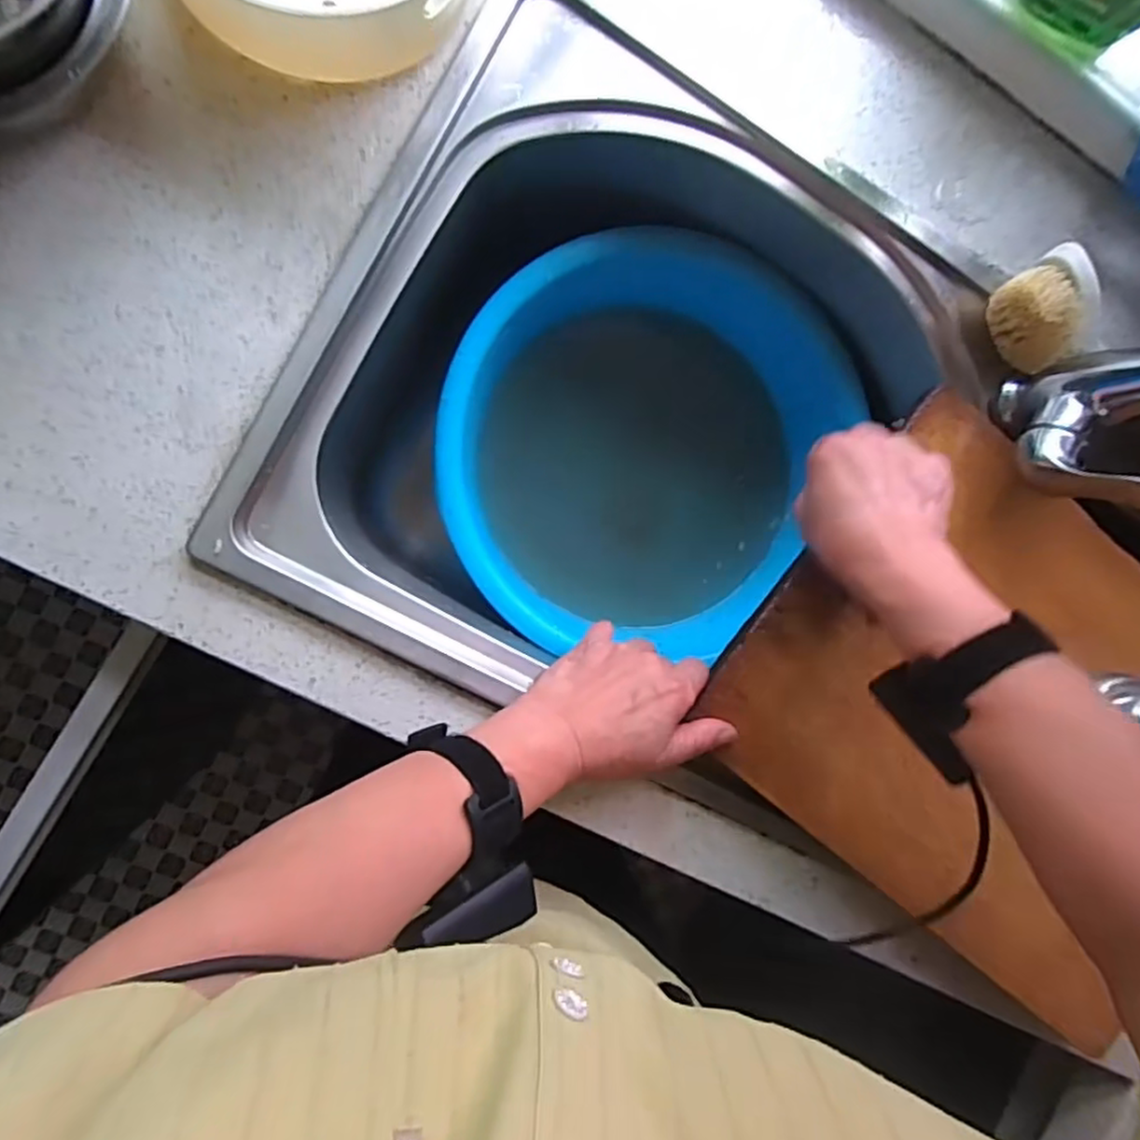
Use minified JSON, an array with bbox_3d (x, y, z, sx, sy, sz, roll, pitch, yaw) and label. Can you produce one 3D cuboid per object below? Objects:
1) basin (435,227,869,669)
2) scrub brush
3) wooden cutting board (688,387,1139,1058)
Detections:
[{"bbox_3d":[0.047,-0.088,0.553,0.295,0.091,0.299,0,92,-8],"label":"basin"},{"bbox_3d":[0.314,-0.169,0.453,0.043,0.062,0.068,-29,96,-6],"label":"scrub brush"},{"bbox_3d":[0.303,0.099,0.461,0.362,0.023,0.298,41,84,-4],"label":"wooden cutting board"}]

